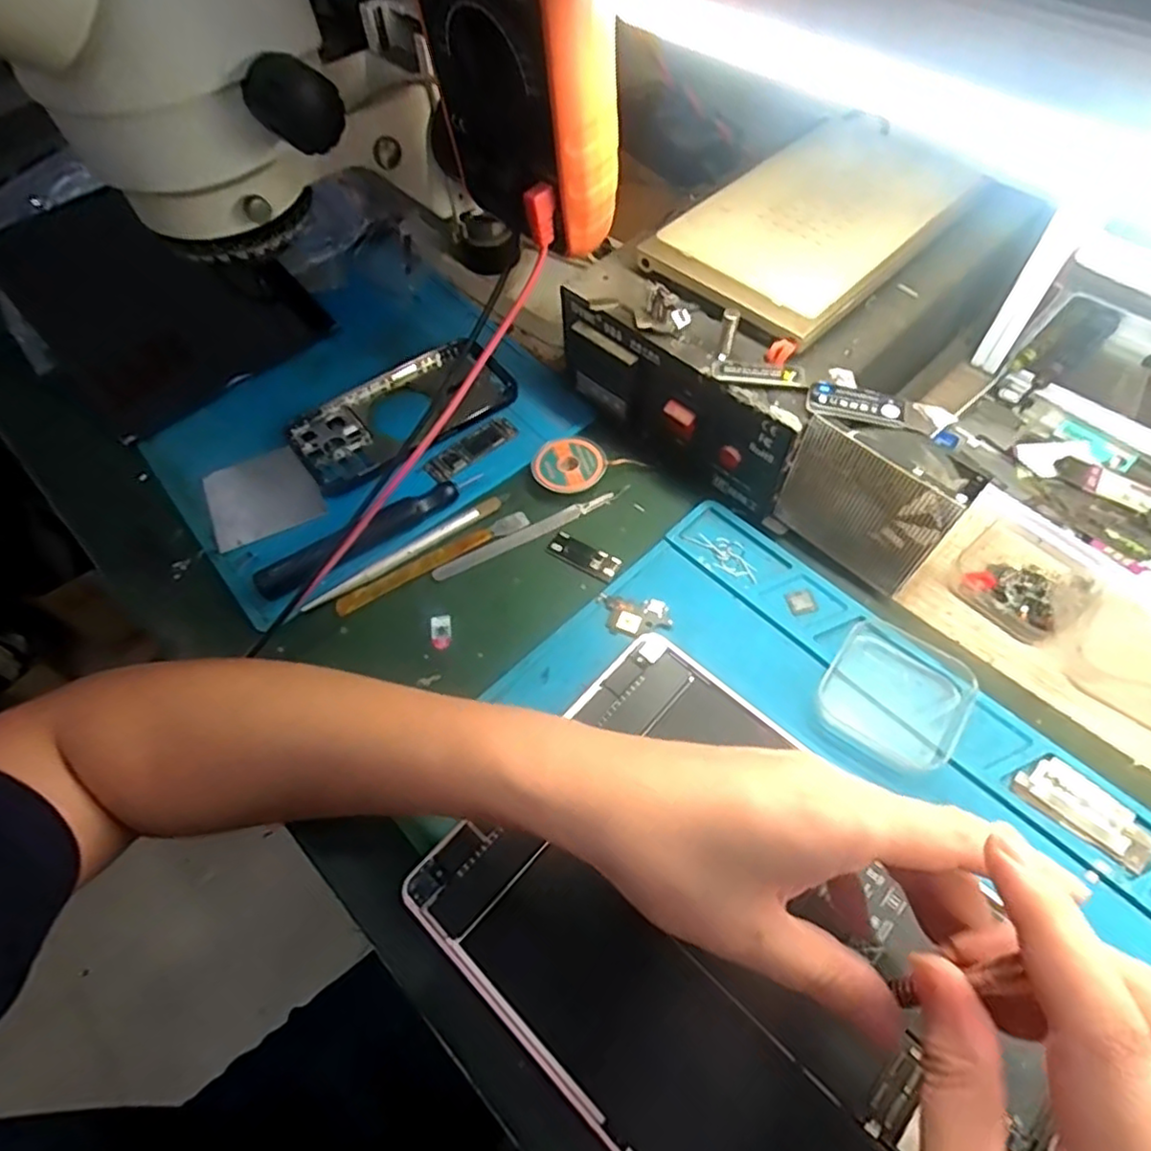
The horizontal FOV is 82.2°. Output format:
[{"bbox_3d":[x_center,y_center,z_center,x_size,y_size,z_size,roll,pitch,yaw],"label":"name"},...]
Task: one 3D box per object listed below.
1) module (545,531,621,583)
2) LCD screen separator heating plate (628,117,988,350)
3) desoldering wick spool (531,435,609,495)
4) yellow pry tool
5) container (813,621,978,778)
[{"bbox_3d":[0.005,-0.012,0.381,0.043,0.004,0.018,28,64,19],"label":"module"},{"bbox_3d":[0.139,-0.202,0.379,0.192,0.024,0.108,-40,64,-19],"label":"LCD screen separator heating plate"},{"bbox_3d":[-0.004,-0.070,0.415,0.045,0.011,0.042,-2,59,2],"label":"desoldering wick spool"},{"bbox_3d":[-0.082,-0.009,0.382,0.119,0.004,0.011,-28,61,-13],"label":"yellow pry tool"},{"bbox_3d":[0.158,0.058,0.324,0.063,0.016,0.066,31,65,20],"label":"container"}]

